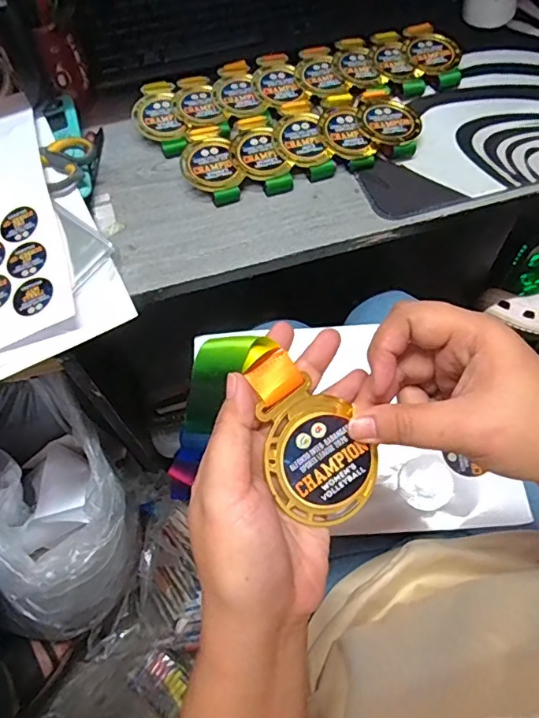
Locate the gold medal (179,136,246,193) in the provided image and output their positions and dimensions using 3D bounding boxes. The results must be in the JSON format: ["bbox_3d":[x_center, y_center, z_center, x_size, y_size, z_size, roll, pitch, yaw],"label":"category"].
[{"bbox_3d":[-0.059,-0.189,0.496,0.053,0.004,0.063,-21,72,-8],"label":"gold medal"}]

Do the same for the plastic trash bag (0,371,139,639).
[{"bbox_3d":[-0.268,0.184,0.654,0.182,0.219,0.246,-31,64,-13],"label":"plastic trash bag"}]

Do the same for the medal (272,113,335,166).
[{"bbox_3d":[0.030,-0.219,0.504,0.051,0.005,0.063,-14,71,-4],"label":"medal"}]

